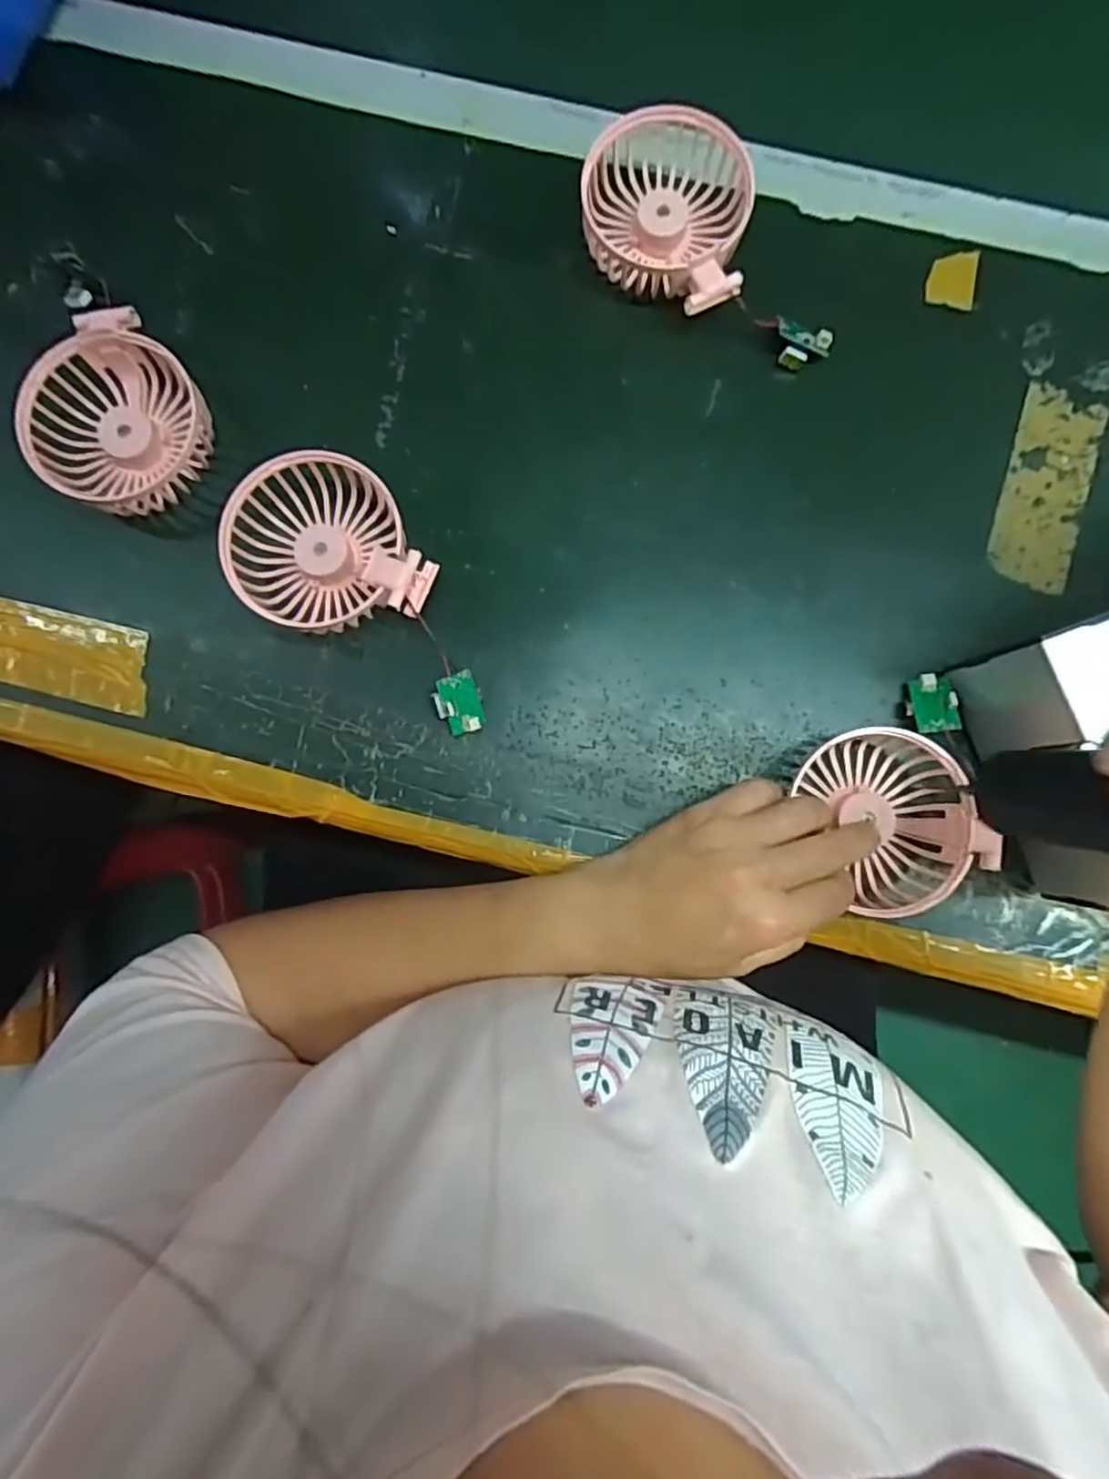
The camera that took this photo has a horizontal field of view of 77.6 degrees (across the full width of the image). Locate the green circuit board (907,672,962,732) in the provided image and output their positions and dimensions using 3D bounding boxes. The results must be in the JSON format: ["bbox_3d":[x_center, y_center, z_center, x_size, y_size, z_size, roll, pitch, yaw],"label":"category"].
[{"bbox_3d":[0.194,-0.018,0.353,0.022,0.004,0.031,-2,68,23],"label":"green circuit board"}]

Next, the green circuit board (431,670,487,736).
[{"bbox_3d":[-0.049,-0.019,0.359,0.024,0.007,0.031,-22,105,-16],"label":"green circuit board"}]

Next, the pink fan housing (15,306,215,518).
[{"bbox_3d":[-0.231,-0.169,0.365,0.086,0.034,0.088,0,84,0],"label":"pink fan housing"}]

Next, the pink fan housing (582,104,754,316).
[{"bbox_3d":[0.059,-0.281,0.369,0.085,0.046,0.102,7,84,1],"label":"pink fan housing"}]

